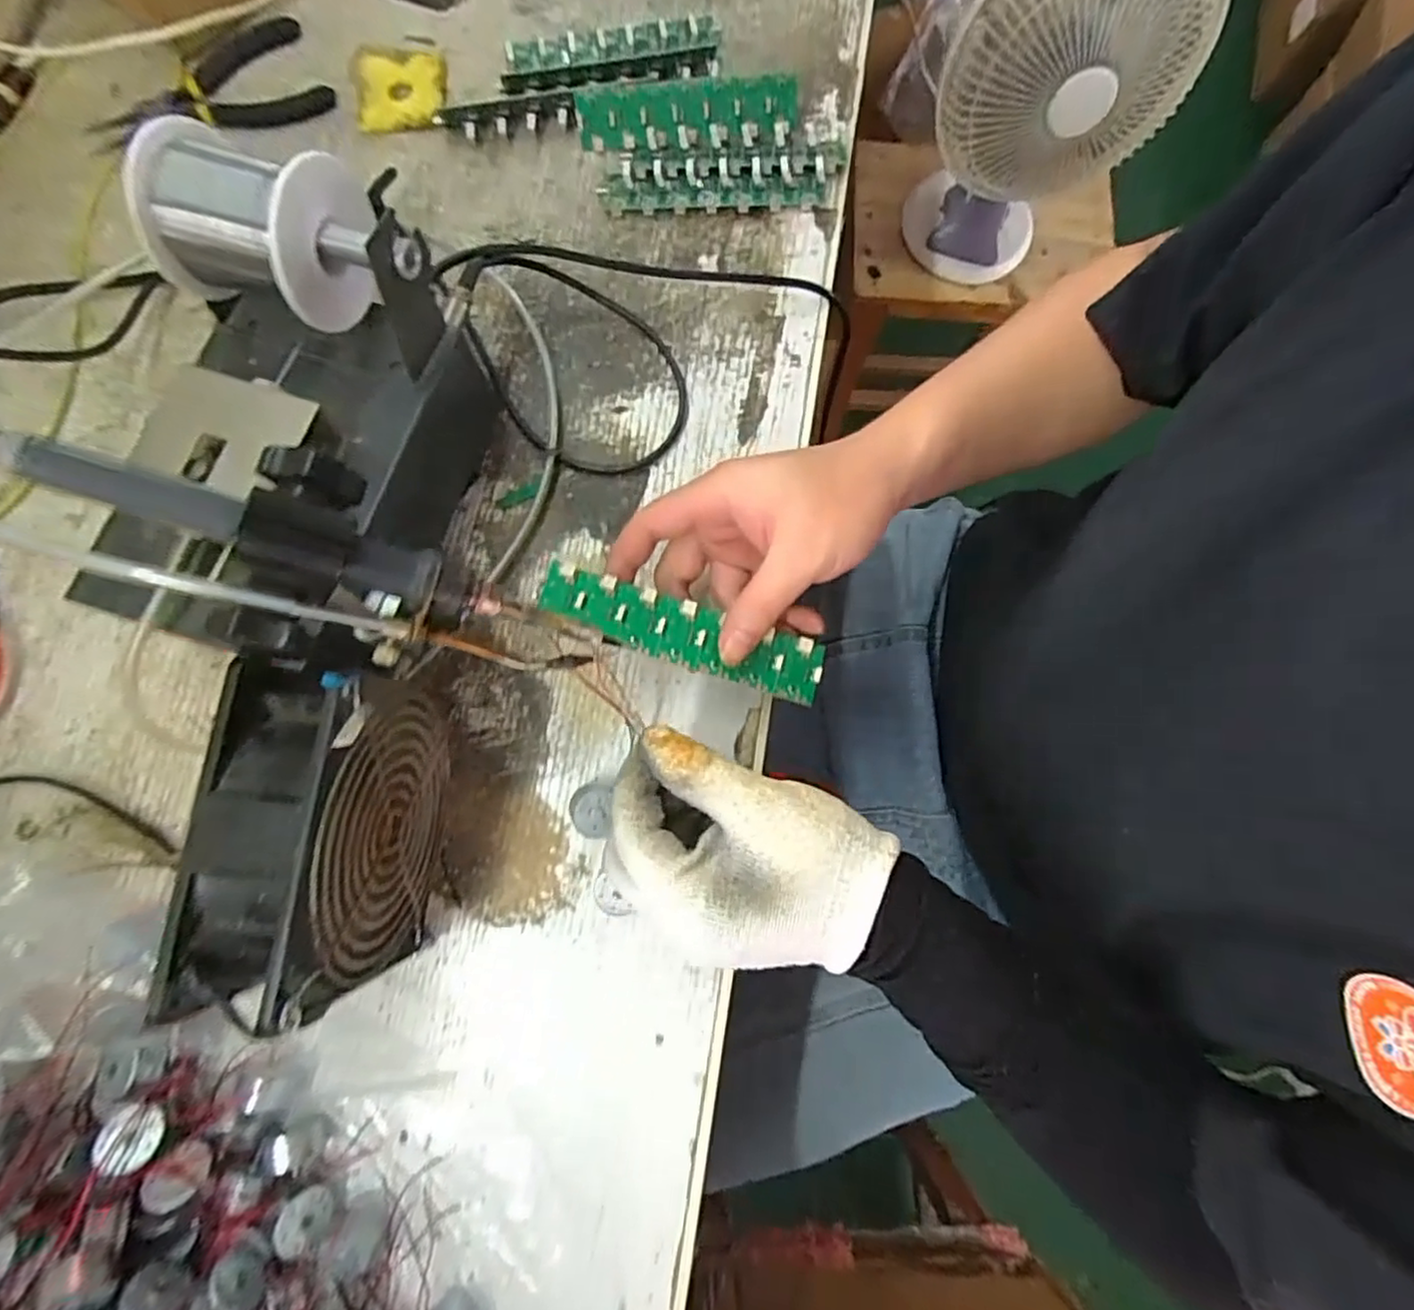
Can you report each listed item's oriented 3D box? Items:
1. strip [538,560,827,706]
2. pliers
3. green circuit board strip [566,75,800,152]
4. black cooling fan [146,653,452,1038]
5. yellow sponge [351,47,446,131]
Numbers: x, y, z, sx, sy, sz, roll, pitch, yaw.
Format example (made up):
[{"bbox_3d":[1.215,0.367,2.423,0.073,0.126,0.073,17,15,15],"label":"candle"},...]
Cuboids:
[{"bbox_3d":[-0.011,-0.012,0.315,0.136,0.006,0.030,19,79,-5],"label":"strip"},{"bbox_3d":[-0.323,-0.360,0.423,0.148,0.017,0.065,-20,79,-4],"label":"pliers"},{"bbox_3d":[-0.012,-0.338,0.415,0.137,0.025,0.036,-4,78,-1],"label":"green circuit board strip"},{"bbox_3d":[-0.150,0.072,0.275,0.046,0.120,0.125,4,77,-2],"label":"black cooling fan"},{"bbox_3d":[-0.203,-0.372,0.434,0.062,0.008,0.065,-1,78,-1],"label":"yellow sponge"}]

